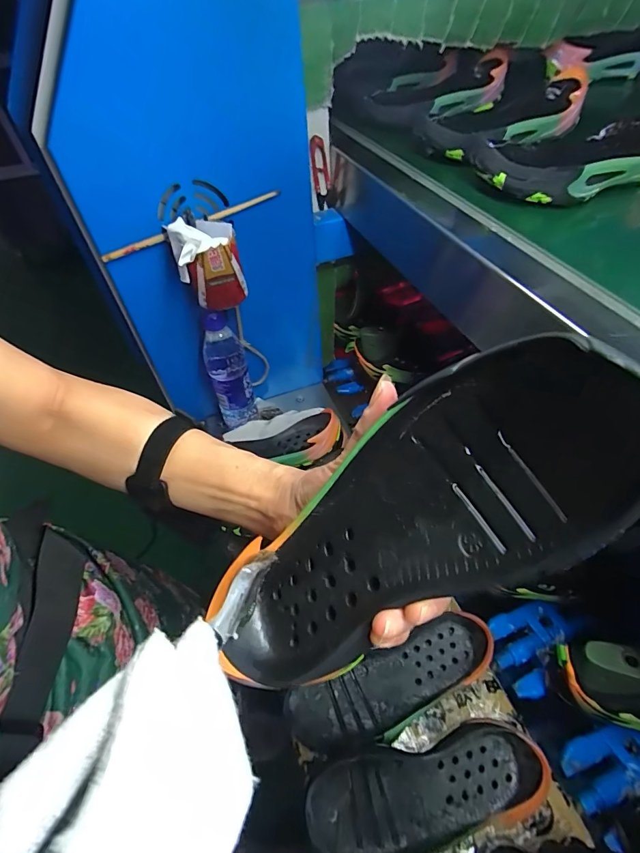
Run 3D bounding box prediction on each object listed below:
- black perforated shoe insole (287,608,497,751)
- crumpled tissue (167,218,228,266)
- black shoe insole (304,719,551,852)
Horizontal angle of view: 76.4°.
[{"bbox_3d":[0.082,0.288,0.455,0.237,0.029,0.074,-21,54,-11],"label":"black perforated shoe insole"},{"bbox_3d":[-0.141,-0.218,0.472,0.058,0.030,0.042,-17,53,-8],"label":"crumpled tissue"},{"bbox_3d":[0.104,0.355,0.392,0.230,0.033,0.088,-11,53,-3],"label":"black shoe insole"}]

